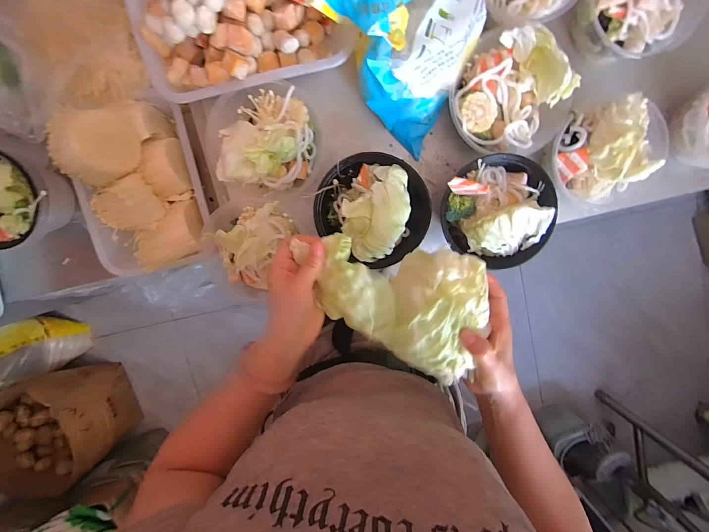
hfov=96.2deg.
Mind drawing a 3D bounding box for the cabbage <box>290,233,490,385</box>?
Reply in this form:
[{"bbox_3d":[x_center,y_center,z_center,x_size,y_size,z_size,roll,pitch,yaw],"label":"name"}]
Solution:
[{"bbox_3d":[0.052,0.042,0.372,0.190,0.061,0.142,16,98,-3],"label":"cabbage"}]

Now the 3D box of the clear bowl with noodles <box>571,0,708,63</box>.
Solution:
[{"bbox_3d":[0.400,-0.374,0.447,0.156,0.064,0.149,0,99,0],"label":"clear bowl with noodles"}]

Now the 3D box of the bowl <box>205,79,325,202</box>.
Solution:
[{"bbox_3d":[-0.133,-0.183,0.477,0.162,0.091,0.159,0,99,0],"label":"bowl"}]

